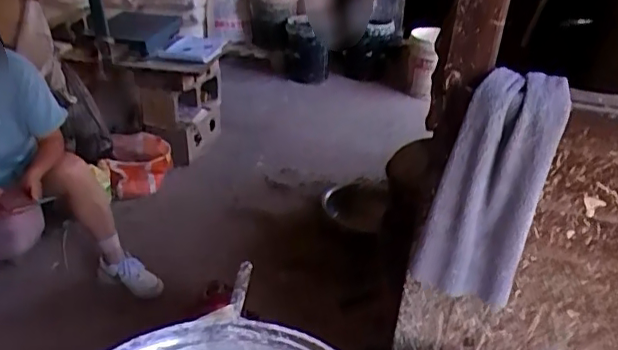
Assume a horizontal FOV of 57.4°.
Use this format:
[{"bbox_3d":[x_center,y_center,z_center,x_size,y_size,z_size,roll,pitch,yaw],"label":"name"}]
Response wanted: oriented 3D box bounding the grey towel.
[{"bbox_3d":[0.310,0.036,1.005,0.184,0.435,0.064,10,24,10],"label":"grey towel"}]

